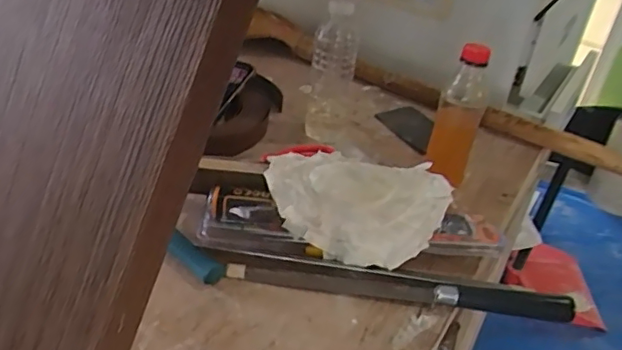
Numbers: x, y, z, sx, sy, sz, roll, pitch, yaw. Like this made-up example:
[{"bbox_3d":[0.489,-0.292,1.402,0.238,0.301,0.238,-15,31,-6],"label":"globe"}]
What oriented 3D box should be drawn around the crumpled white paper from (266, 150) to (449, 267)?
[{"bbox_3d":[0.046,0.029,0.614,0.182,0.067,0.141,19,37,17],"label":"crumpled white paper"}]

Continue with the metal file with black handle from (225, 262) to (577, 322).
[{"bbox_3d":[0.083,0.107,0.549,0.322,0.019,0.024,8,35,2],"label":"metal file with black handle"}]

